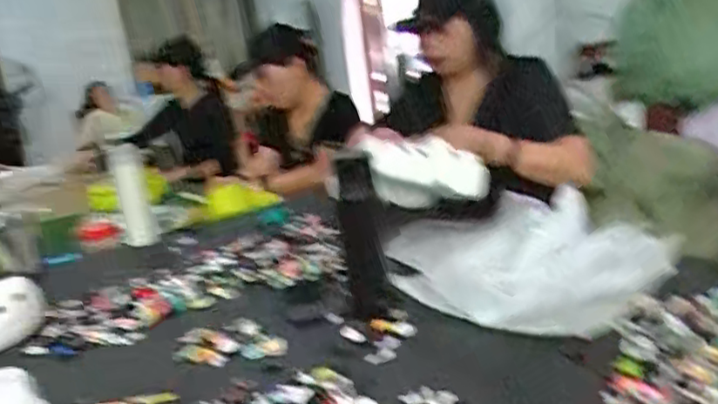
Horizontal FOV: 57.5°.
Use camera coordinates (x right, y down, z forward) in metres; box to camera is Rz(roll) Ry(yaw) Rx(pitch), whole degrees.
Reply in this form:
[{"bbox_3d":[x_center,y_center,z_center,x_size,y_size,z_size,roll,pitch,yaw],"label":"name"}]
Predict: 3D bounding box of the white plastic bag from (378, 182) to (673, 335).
[{"bbox_3d":[0.252,0.079,0.935,0.268,0.097,0.295,-19,18,-37],"label":"white plastic bag"}]

